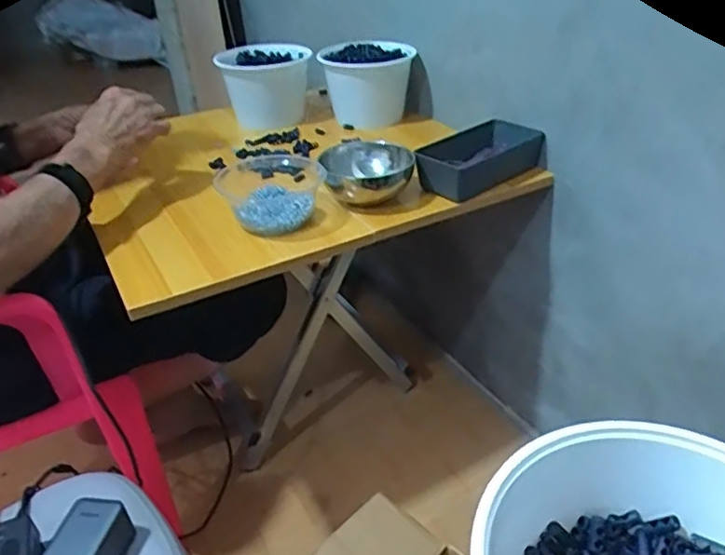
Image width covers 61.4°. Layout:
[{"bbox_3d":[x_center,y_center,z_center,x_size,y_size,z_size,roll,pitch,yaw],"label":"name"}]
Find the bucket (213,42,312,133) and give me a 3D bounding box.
[{"bbox_3d":[-0.166,-0.333,1.076,0.155,0.122,0.150,-2,34,2],"label":"bucket"}]

